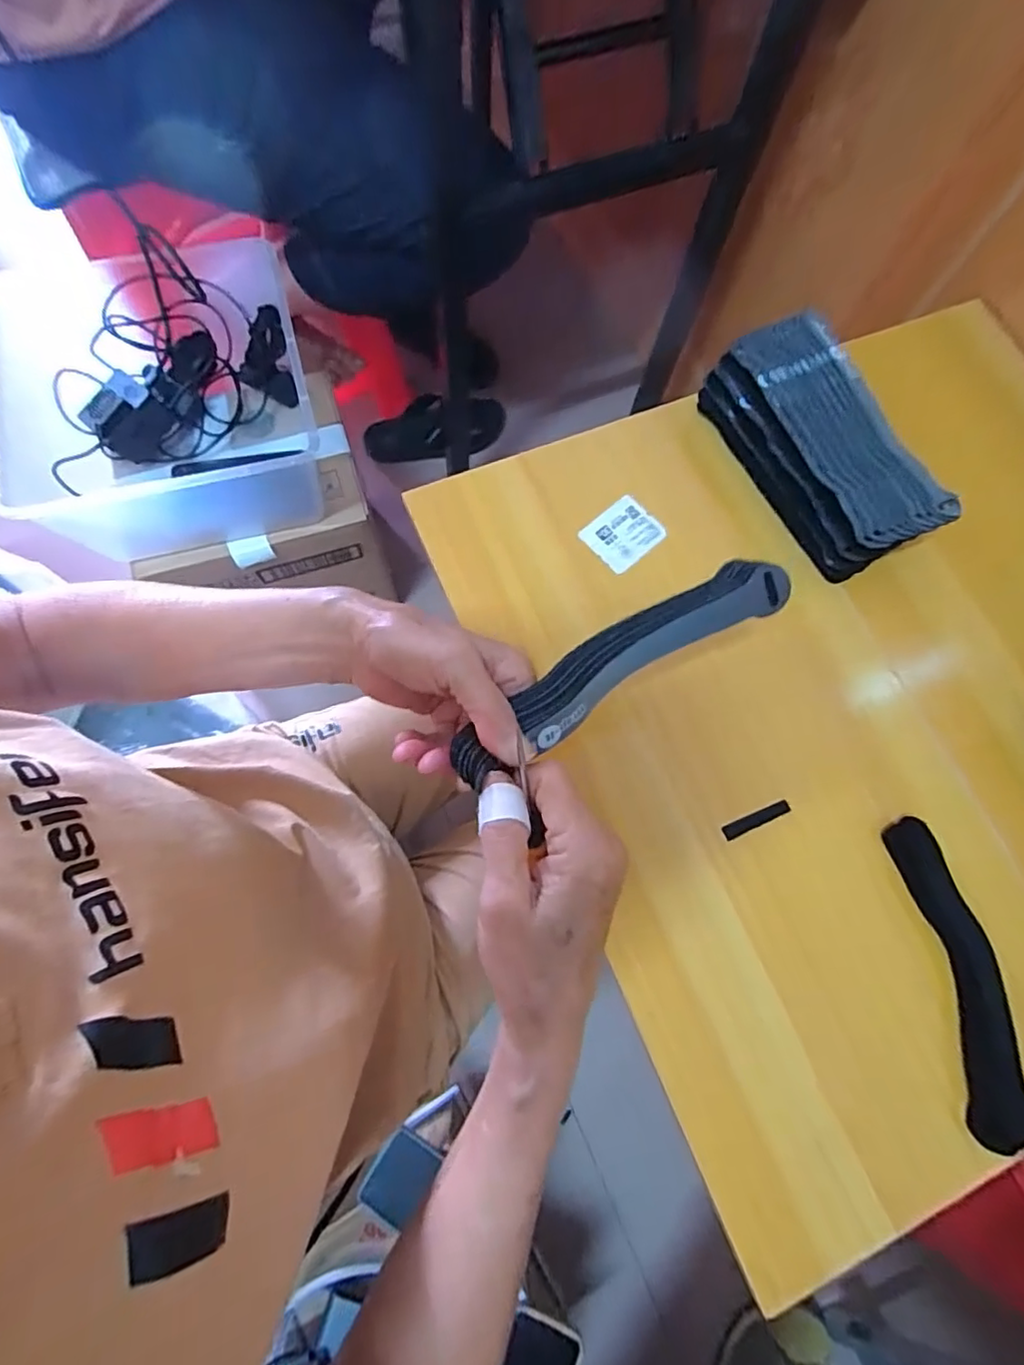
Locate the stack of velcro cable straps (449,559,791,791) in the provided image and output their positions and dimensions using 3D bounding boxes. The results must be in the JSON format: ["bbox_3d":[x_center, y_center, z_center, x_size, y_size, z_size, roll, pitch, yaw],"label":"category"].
[{"bbox_3d":[0.056,-0.012,0.289,0.196,0.018,0.036,-30,77,-16],"label":"stack of velcro cable straps"}]

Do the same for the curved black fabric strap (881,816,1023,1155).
[{"bbox_3d":[0.301,0.193,0.387,0.040,0.020,0.195,-6,74,-4],"label":"curved black fabric strap"}]

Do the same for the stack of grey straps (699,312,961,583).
[{"bbox_3d":[0.247,-0.187,0.470,0.091,0.073,0.206,-28,77,-9],"label":"stack of grey straps"}]

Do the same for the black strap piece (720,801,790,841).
[{"bbox_3d":[0.178,0.099,0.421,0.052,0.004,0.010,-22,76,-8],"label":"black strap piece"}]

